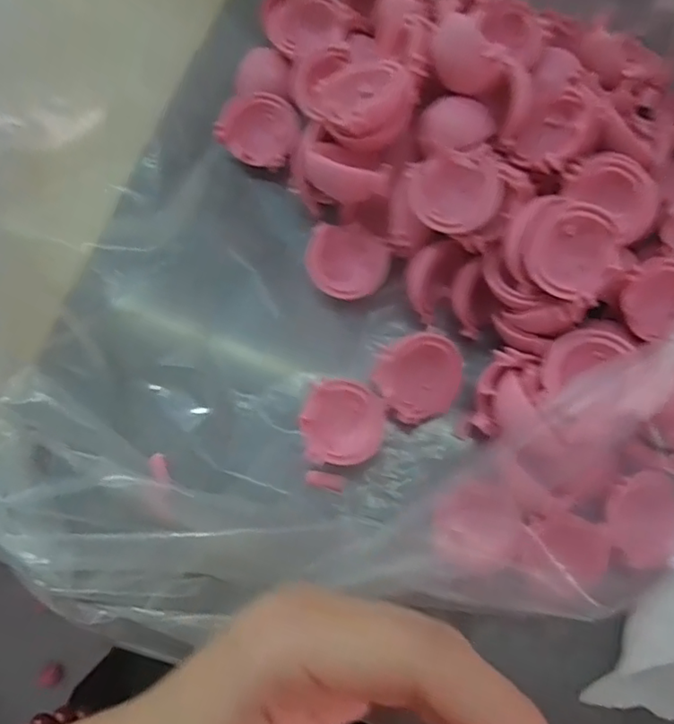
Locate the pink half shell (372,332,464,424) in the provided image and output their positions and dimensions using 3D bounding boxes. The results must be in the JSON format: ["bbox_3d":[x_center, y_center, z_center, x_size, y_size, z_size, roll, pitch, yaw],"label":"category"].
[{"bbox_3d":[0.029,0.005,0.200,0.029,0.010,0.031,-21,114,-5],"label":"pink half shell"}]

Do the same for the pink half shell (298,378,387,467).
[{"bbox_3d":[0.002,0.022,0.207,0.028,0.012,0.030,17,77,4],"label":"pink half shell"}]

